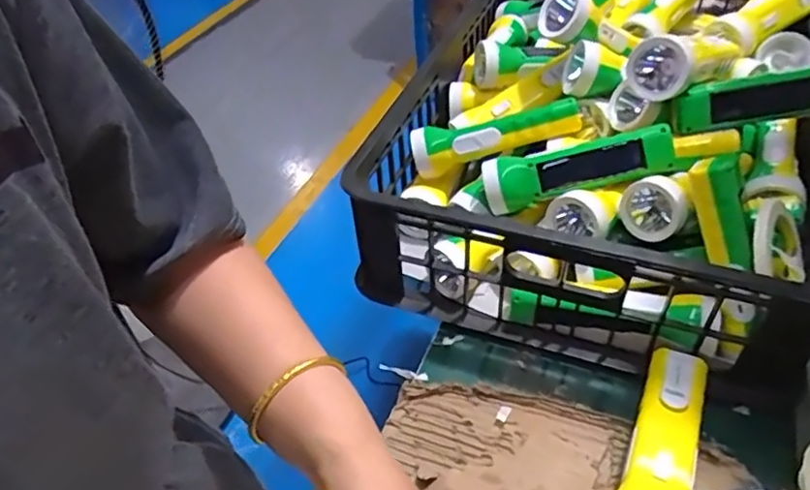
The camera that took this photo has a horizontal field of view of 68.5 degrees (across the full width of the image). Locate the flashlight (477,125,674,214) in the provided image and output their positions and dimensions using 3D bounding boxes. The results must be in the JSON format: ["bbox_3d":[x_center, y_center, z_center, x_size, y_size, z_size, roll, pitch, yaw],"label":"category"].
[{"bbox_3d":[0.158,-0.072,0.552,0.169,0.049,0.051,-13,43,11],"label":"flashlight"}]

